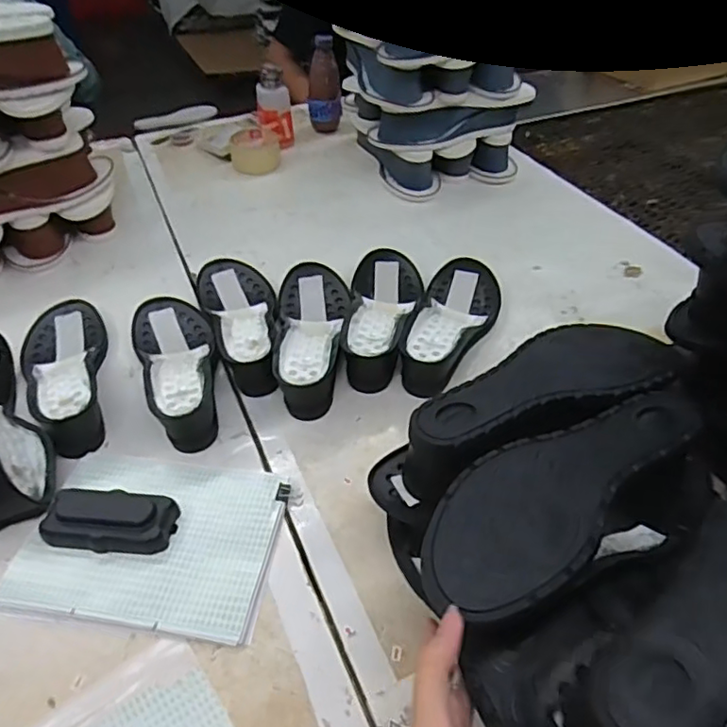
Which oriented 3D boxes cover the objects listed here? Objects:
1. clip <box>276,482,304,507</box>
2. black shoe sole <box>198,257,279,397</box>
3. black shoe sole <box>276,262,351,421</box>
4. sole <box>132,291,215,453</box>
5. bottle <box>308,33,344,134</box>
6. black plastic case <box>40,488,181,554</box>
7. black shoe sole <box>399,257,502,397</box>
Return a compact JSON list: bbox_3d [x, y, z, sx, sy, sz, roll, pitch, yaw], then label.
[{"bbox_3d":[-0.068,0.121,0.552,0.025,0.006,0.019,9,44,9],"label":"clip"},{"bbox_3d":[-0.146,-0.059,0.709,0.090,0.047,0.259,-10,45,-11],"label":"black shoe sole"},{"bbox_3d":[-0.057,-0.045,0.696,0.083,0.052,0.236,-3,44,-4],"label":"black shoe sole"},{"bbox_3d":[-0.207,-0.013,0.662,0.084,0.051,0.249,-14,46,-15],"label":"sole"},{"bbox_3d":[-0.073,-0.527,1.128,0.063,0.160,0.060,-3,44,-4],"label":"bottle"},{"bbox_3d":[-0.218,0.137,0.516,0.105,0.029,0.050,5,44,4],"label":"black plastic case"},{"bbox_3d":[0.108,-0.055,0.702,0.087,0.050,0.244,13,45,12],"label":"black shoe sole"}]

